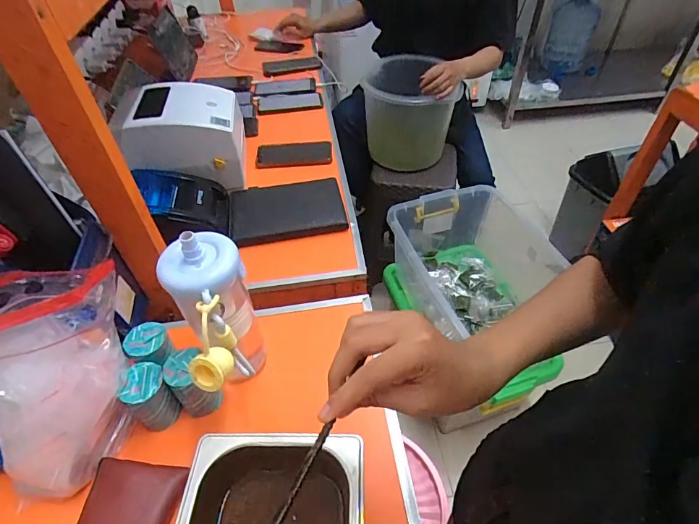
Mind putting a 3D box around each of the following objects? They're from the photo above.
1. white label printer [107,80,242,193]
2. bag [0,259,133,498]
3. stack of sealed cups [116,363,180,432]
[{"bbox_3d":[-0.319,-0.241,0.806,0.206,0.153,0.191,-8,47,-6],"label":"white label printer"},{"bbox_3d":[-0.307,0.113,0.436,0.103,0.204,0.188,-3,46,-1],"label":"bag"},{"bbox_3d":[-0.235,0.161,0.490,0.050,0.084,0.046,-33,54,-26],"label":"stack of sealed cups"}]

